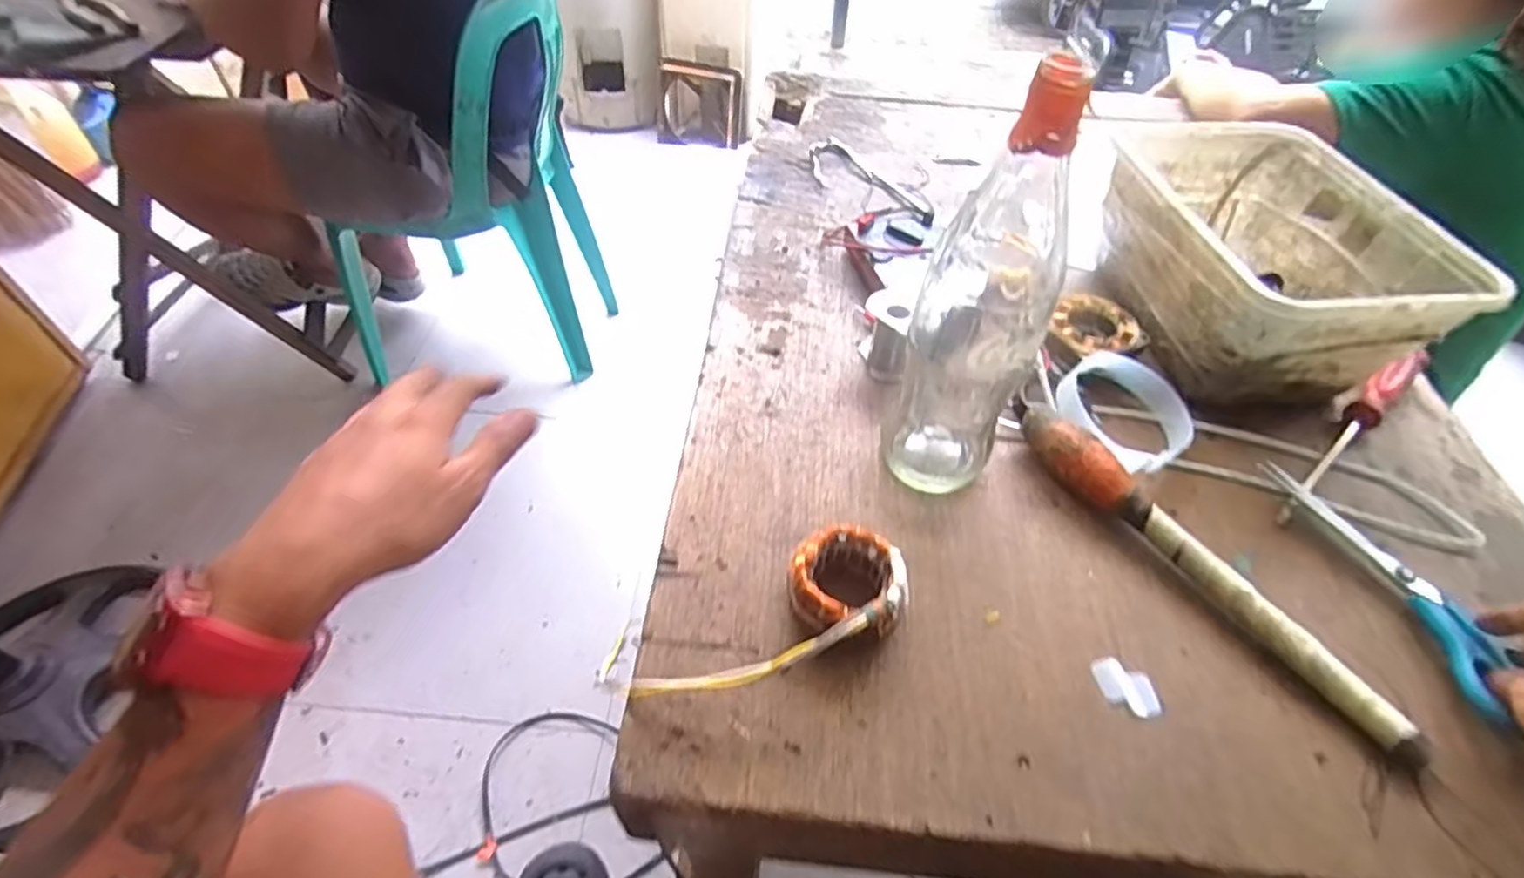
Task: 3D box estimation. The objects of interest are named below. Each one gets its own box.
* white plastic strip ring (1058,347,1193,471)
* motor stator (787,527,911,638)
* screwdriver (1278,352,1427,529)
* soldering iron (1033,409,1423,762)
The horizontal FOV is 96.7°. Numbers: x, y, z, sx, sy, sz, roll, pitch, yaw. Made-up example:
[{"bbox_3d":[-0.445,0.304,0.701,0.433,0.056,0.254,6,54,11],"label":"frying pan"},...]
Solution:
[{"bbox_3d":[0.285,-0.020,0.535,0.110,0.036,0.098,-31,57,-25],"label":"white plastic strip ring"},{"bbox_3d":[0.052,0.095,0.427,0.070,0.046,0.070,1,50,-1],"label":"motor stator"},{"bbox_3d":[0.462,-0.007,0.528,0.229,0.033,0.023,-34,59,-26],"label":"screwdriver"},{"bbox_3d":[0.289,0.081,0.451,0.032,0.037,0.287,-29,56,-23],"label":"soldering iron"}]

